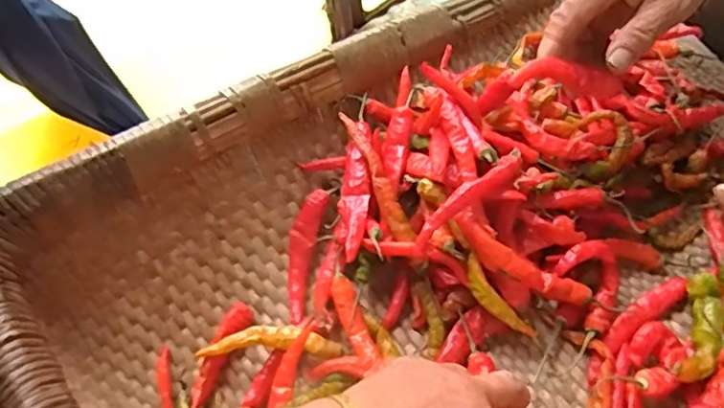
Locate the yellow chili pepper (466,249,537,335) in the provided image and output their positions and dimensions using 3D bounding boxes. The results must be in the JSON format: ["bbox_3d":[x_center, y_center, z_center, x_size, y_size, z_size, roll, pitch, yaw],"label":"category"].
[{"bbox_3d":[0.091,0.066,0.401,0.017,0.009,0.068,-38,87,-18],"label":"yellow chili pepper"}]

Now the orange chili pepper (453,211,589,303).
[{"bbox_3d":[0.105,0.040,0.392,0.103,0.016,0.020,31,63,-4],"label":"orange chili pepper"}]

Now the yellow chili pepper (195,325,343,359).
[{"bbox_3d":[-0.064,0.096,0.415,0.096,0.015,0.021,-2,58,4],"label":"yellow chili pepper"}]

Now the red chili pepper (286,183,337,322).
[{"bbox_3d":[-0.045,0.037,0.455,0.024,0.013,0.104,9,79,10],"label":"red chili pepper"}]

